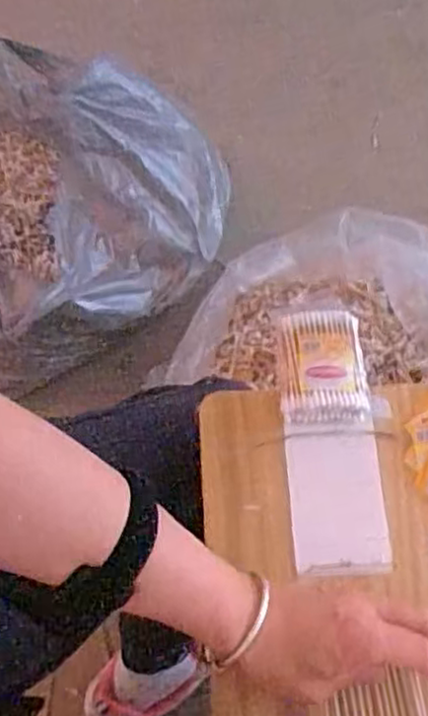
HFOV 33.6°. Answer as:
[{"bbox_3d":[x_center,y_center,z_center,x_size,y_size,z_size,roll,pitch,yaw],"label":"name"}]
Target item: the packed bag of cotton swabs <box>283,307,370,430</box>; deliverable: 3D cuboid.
[{"bbox_3d":[0.076,0.006,0.496,0.056,0.019,0.081,0,70,-2],"label":"packed bag of cotton swabs"}]

